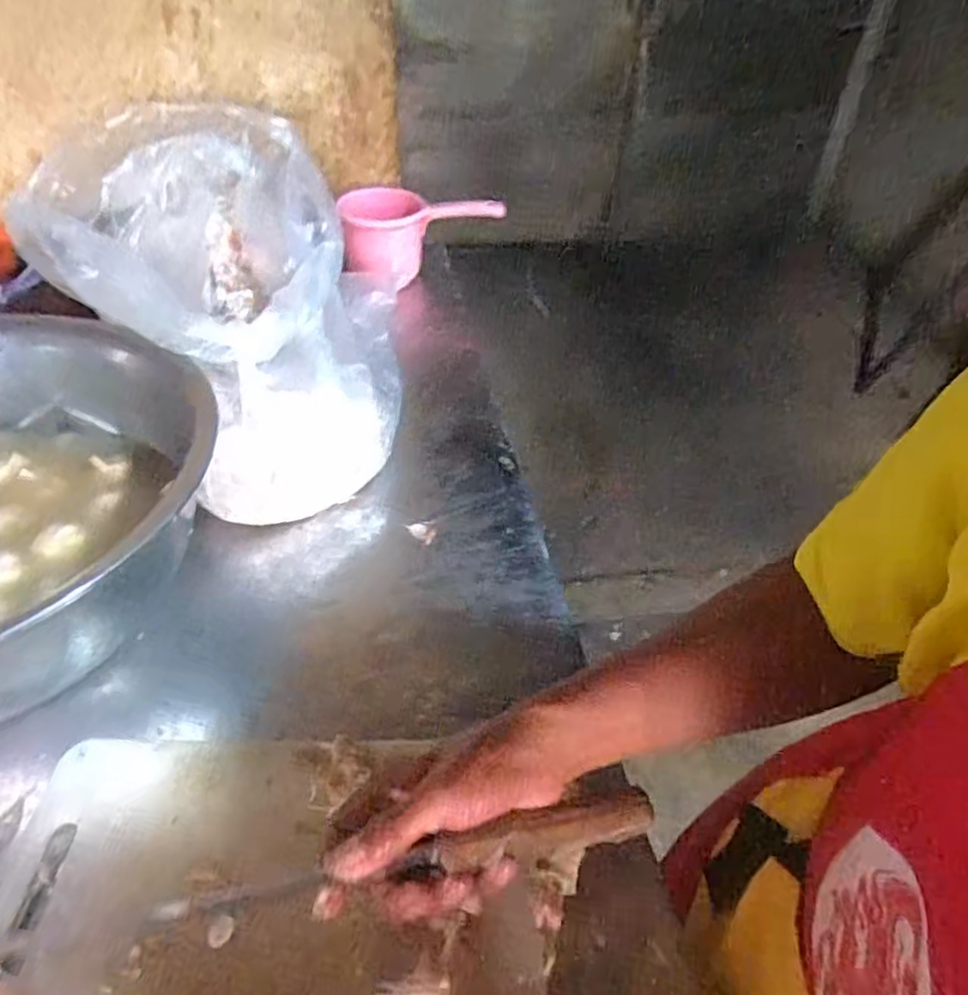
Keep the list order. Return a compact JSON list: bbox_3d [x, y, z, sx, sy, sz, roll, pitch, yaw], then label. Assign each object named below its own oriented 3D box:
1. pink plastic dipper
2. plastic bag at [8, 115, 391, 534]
[{"bbox_3d":[-0.098,-0.420,1.089,0.252,0.100,0.115,-4,41,-8],"label":"pink plastic dipper"},{"bbox_3d":[-0.276,-0.218,0.770,0.336,0.300,0.444,1,41,-3],"label":"plastic bag"}]

